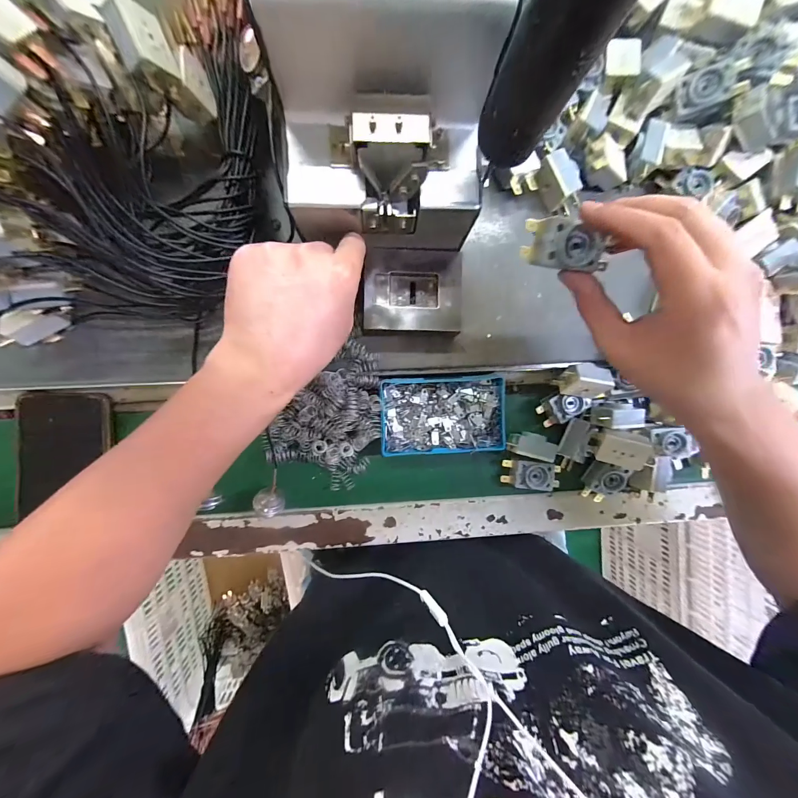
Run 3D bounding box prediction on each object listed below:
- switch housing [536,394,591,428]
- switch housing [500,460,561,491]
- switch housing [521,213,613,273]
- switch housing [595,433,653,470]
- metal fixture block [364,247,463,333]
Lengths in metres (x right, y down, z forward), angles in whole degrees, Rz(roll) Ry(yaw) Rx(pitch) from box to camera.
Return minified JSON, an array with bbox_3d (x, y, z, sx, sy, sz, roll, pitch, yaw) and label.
[{"bbox_3d":[0.159,0.007,0.327,0.045,0.018,0.025,-30,93,-3],"label":"switch housing"},{"bbox_3d":[0.131,0.073,0.325,0.057,0.014,0.027,2,91,-4],"label":"switch housing"},{"bbox_3d":[0.102,-0.094,0.204,0.048,0.018,0.029,-1,98,-3],"label":"switch housing"},{"bbox_3d":[0.202,0.045,0.304,0.039,0.019,0.030,13,118,18],"label":"switch housing"},{"bbox_3d":[0.011,-0.088,0.281,0.079,0.026,0.067,0,91,-4],"label":"metal fixture block"}]

